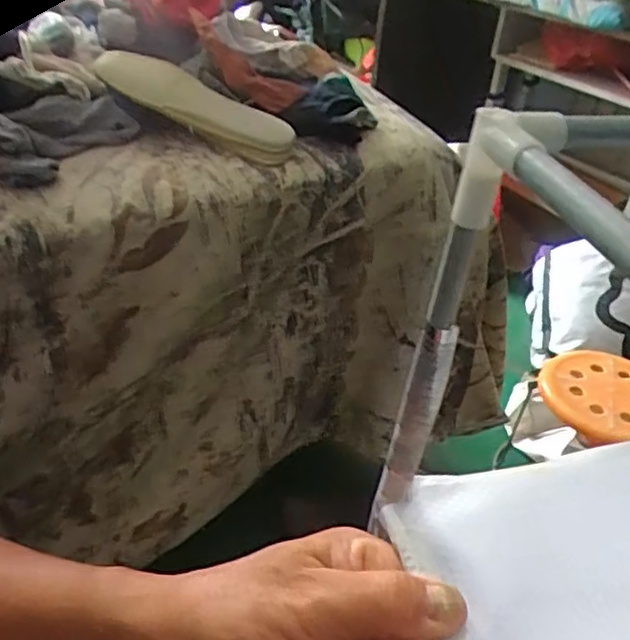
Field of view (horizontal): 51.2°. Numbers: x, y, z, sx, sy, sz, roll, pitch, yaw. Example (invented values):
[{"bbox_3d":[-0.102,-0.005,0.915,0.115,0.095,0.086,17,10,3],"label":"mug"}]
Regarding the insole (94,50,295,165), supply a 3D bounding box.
[{"bbox_3d":[-0.131,-0.242,0.735,0.236,0.027,0.072,28,39,5],"label":"insole"}]

